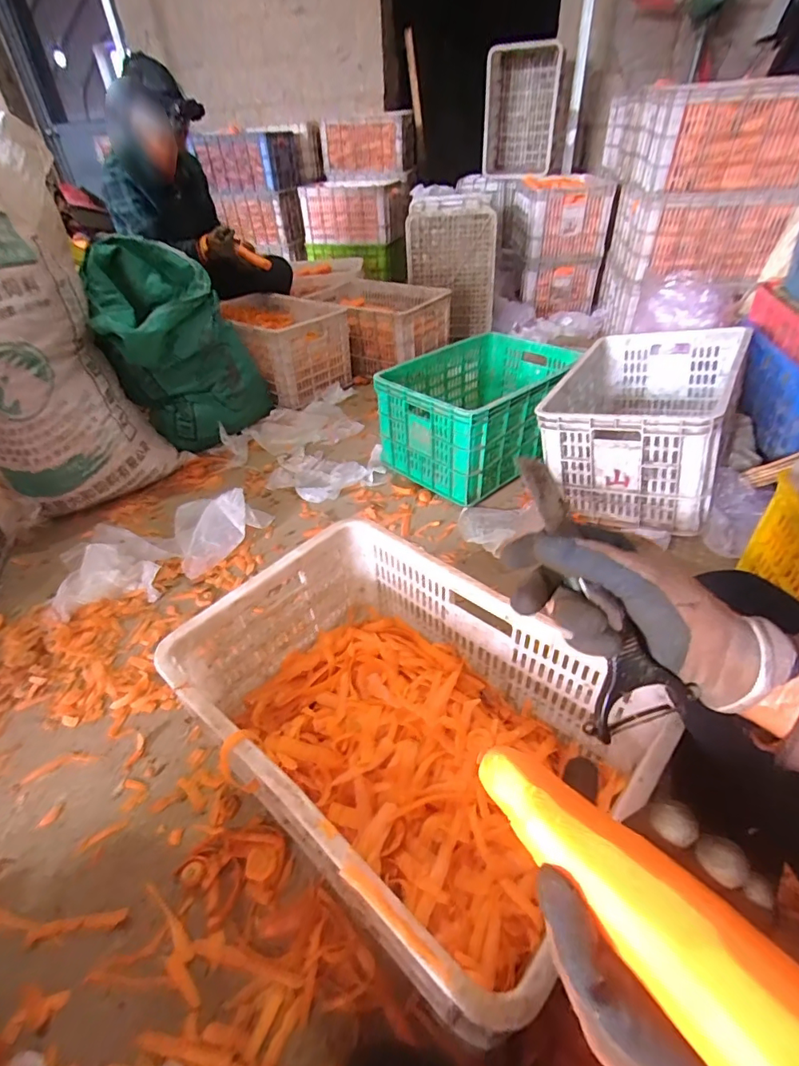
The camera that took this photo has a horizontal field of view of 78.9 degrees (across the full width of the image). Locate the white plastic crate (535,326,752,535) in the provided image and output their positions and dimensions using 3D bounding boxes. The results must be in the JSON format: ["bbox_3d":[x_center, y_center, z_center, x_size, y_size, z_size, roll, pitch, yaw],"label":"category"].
[{"bbox_3d":[0.579,-0.283,1.189,0.376,0.262,0.522,16,43,23],"label":"white plastic crate"}]

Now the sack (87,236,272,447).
[{"bbox_3d":[-0.638,-0.511,1.410,0.361,0.511,0.391,-2,39,2],"label":"sack"}]

